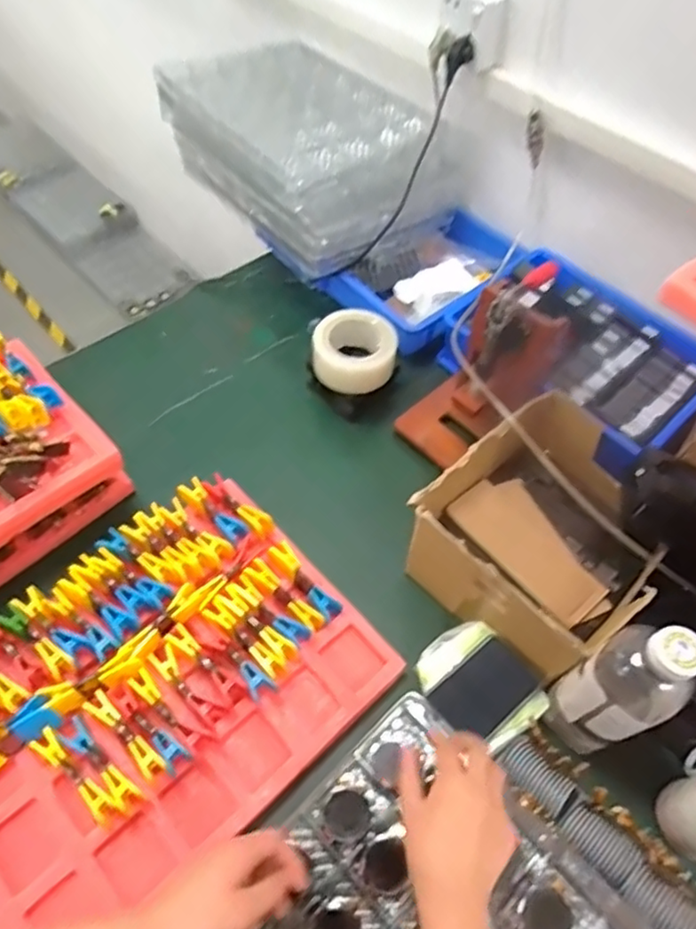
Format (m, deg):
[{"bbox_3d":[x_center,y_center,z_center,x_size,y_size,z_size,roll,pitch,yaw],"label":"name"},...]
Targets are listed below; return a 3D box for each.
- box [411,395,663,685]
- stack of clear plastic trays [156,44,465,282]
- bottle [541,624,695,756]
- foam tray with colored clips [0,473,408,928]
[{"bbox_3d":[0.235,0.078,0.716,0.265,0.129,0.235,-39,65,-24],"label":"box"},{"bbox_3d":[-0.074,-0.545,1.038,0.313,0.150,0.485,-31,62,-20],"label":"stack of clear plastic trays"},{"bbox_3d":[0.249,0.223,0.579,0.094,0.238,0.077,-26,60,-18],"label":"bottle"},{"bbox_3d":[-0.232,0.255,0.638,0.490,0.058,0.340,-39,65,-24],"label":"foam tray with colored clips"}]

